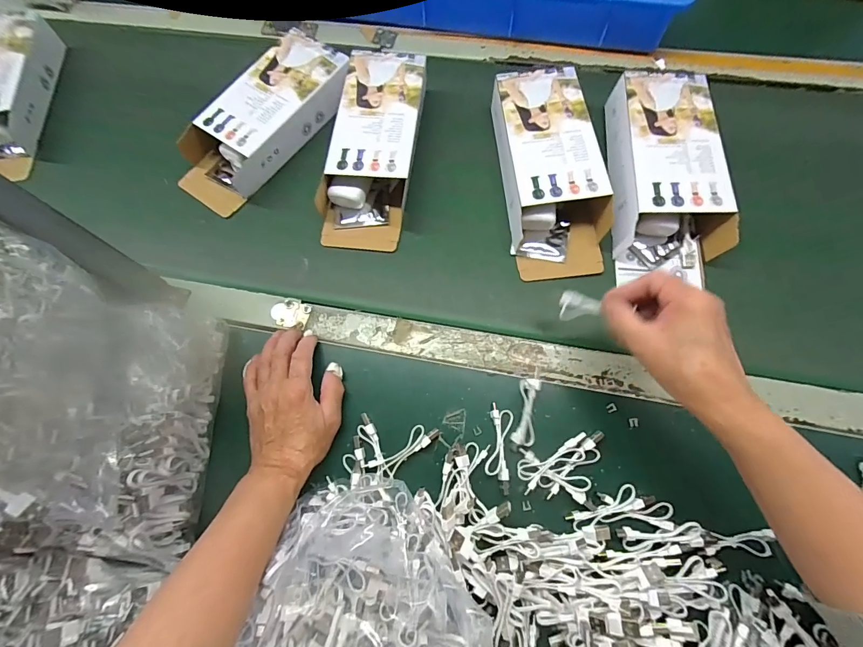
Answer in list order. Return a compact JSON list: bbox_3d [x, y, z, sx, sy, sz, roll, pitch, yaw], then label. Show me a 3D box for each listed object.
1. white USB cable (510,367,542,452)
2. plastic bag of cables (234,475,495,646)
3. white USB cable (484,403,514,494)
[{"bbox_3d":[0.092,0.083,0.374,0.021,0.008,0.078,10,89,8],"label":"white USB cable"},{"bbox_3d":[-0.051,0.215,0.296,0.184,0.060,0.177,-8,69,-1],"label":"plastic bag of cables"},{"bbox_3d":[0.065,0.117,0.372,0.022,0.010,0.078,7,70,5],"label":"white USB cable"}]

